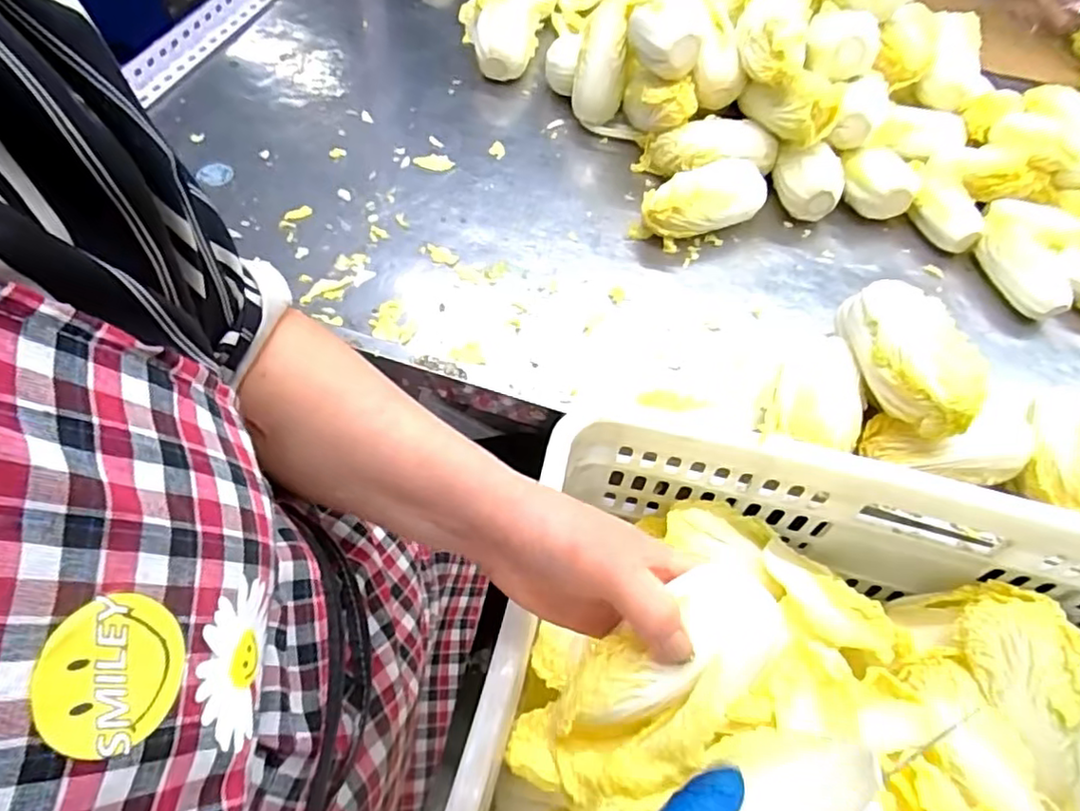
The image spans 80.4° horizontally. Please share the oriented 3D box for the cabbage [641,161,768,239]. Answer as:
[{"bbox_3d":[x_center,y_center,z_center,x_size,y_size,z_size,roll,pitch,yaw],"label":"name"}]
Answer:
[{"bbox_3d":[0.180,-0.227,0.715,0.144,0.064,0.078,-12,61,-9],"label":"cabbage"}]

